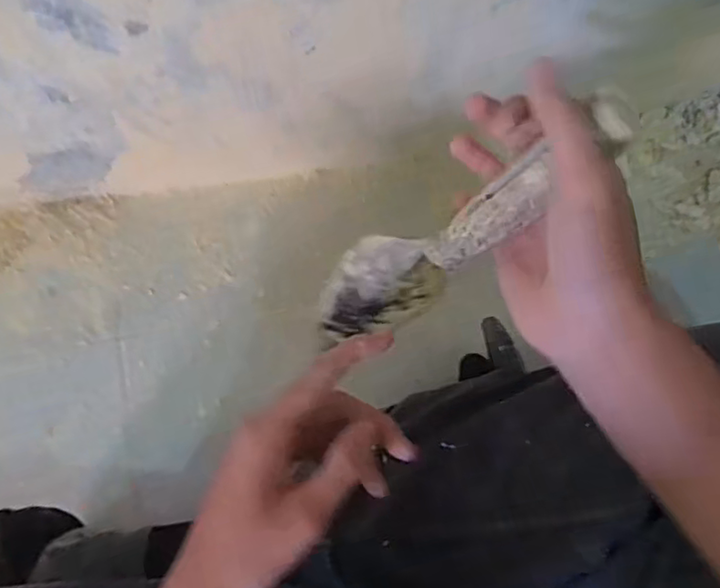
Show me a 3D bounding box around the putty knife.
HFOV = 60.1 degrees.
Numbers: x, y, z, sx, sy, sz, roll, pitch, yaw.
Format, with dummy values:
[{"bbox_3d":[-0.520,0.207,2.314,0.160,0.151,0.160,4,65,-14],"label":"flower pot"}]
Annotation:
[{"bbox_3d":[0.050,-0.030,0.360,0.056,0.226,0.049,-6,73,-35],"label":"putty knife"}]

